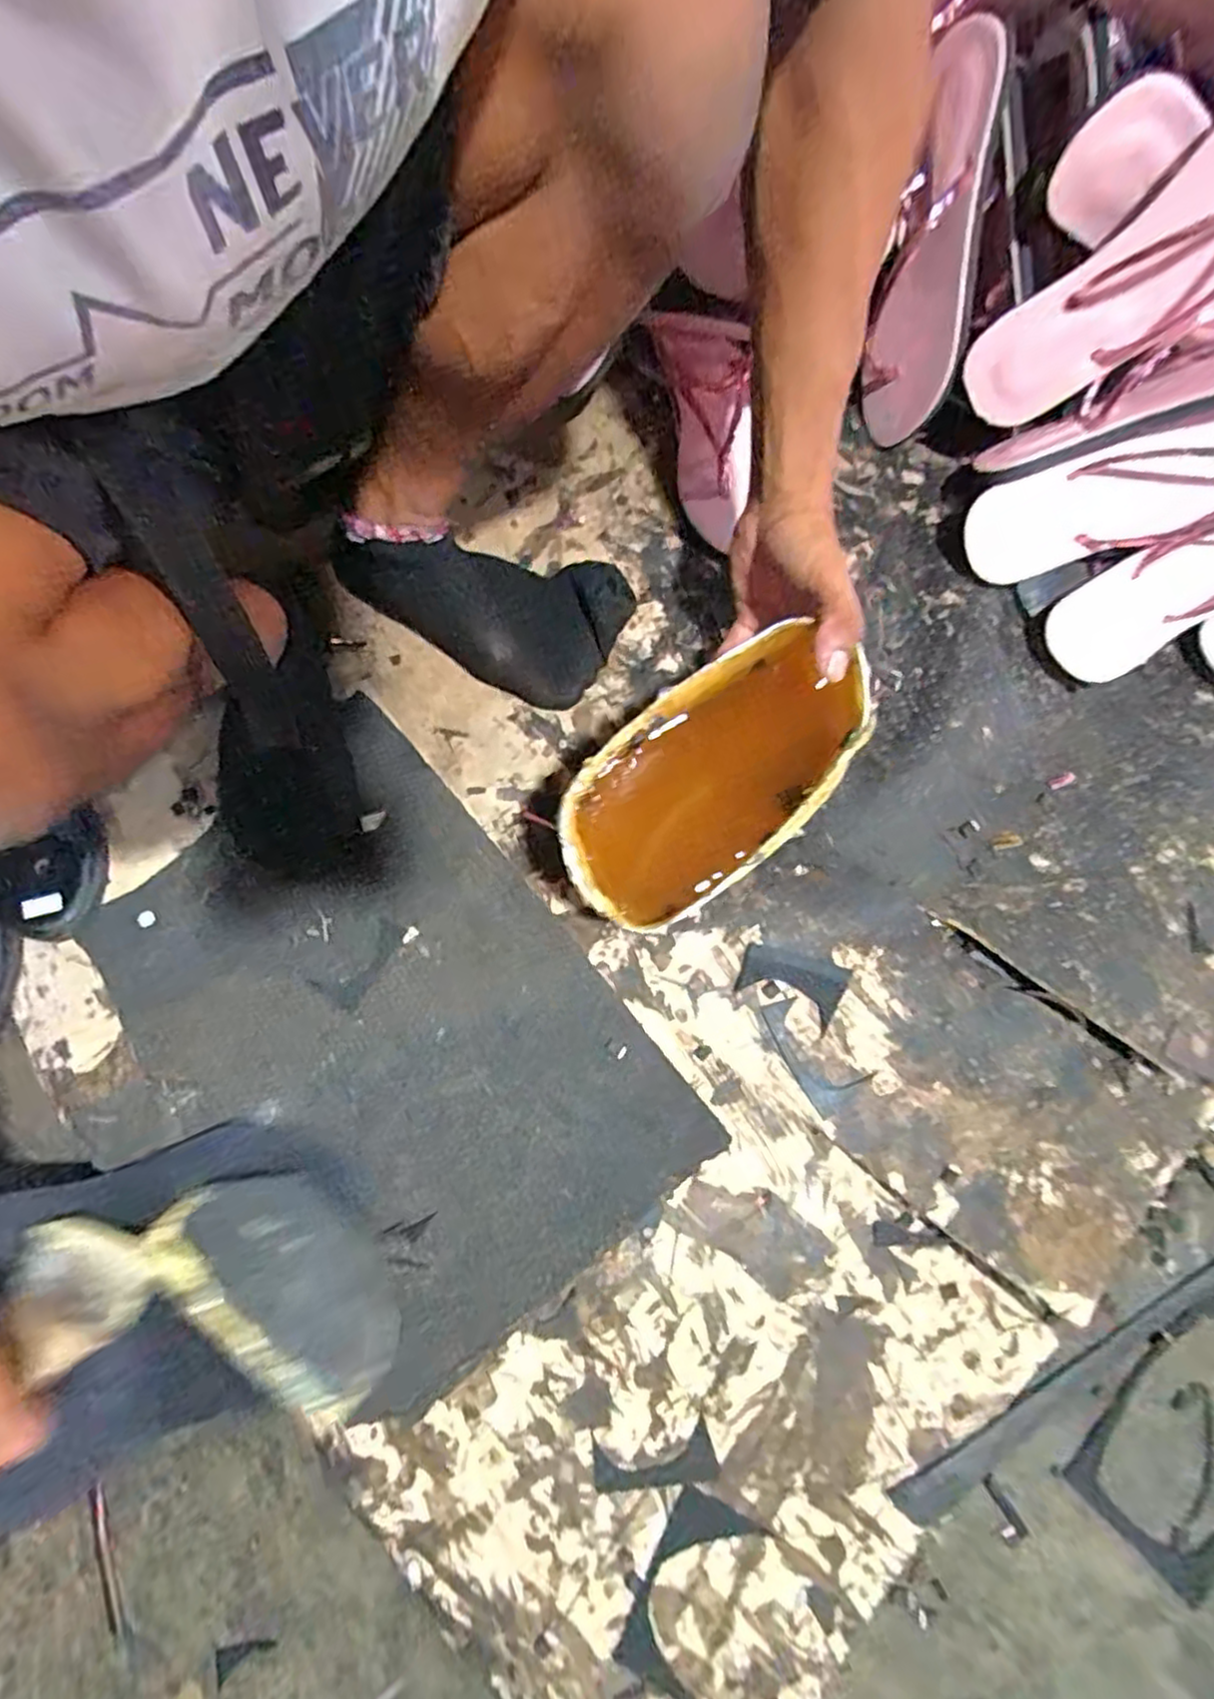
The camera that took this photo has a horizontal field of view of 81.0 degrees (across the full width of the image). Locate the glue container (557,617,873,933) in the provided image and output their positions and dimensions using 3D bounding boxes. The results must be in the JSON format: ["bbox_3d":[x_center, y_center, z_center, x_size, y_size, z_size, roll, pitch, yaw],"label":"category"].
[{"bbox_3d":[0.064,-0.040,0.433,0.198,0.058,0.107,-40,80,-7],"label":"glue container"}]

